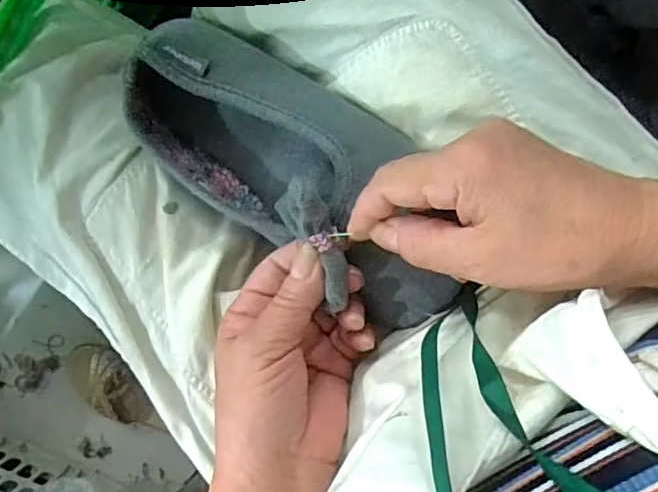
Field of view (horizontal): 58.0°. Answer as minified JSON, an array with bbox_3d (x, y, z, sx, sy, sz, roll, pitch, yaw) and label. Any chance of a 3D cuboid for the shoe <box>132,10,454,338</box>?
[{"bbox_3d":[-0.018,-0.046,0.335,0.220,0.068,0.097,42,95,14],"label":"shoe"}]

